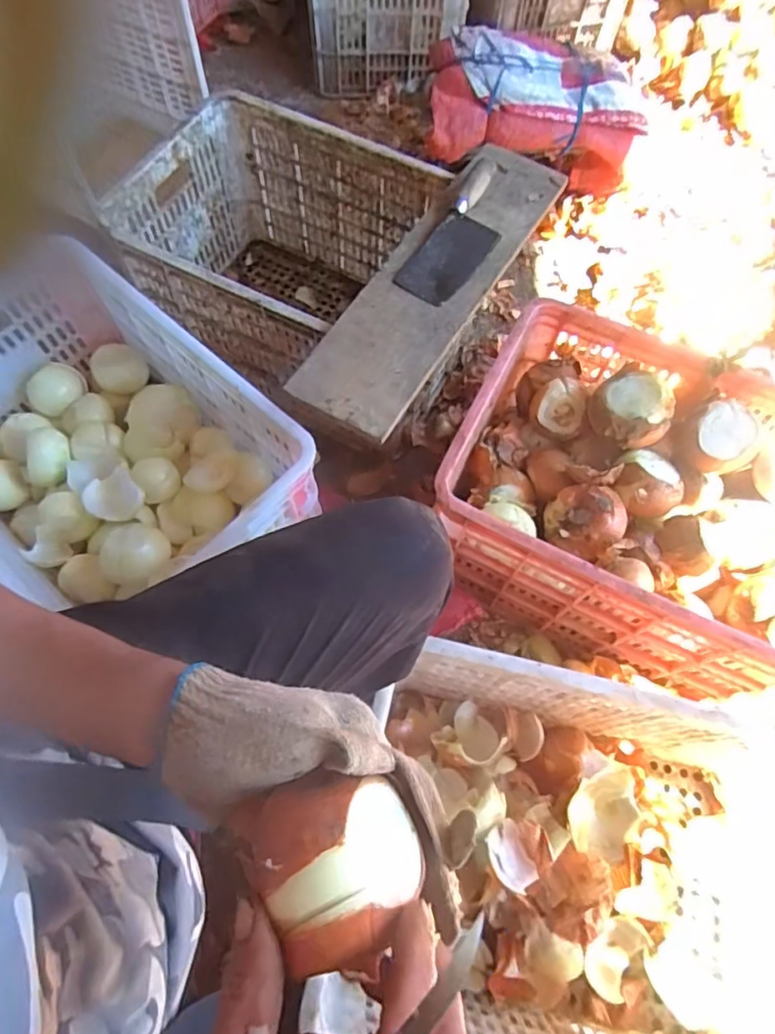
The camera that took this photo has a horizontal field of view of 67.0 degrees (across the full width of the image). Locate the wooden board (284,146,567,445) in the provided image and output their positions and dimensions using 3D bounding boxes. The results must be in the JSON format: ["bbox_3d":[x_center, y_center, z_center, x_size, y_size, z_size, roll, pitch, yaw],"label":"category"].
[{"bbox_3d":[0.060,-0.302,0.751,0.142,0.025,0.464,32,76,6],"label":"wooden board"}]

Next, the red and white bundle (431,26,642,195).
[{"bbox_3d":[0.253,-0.713,1.041,0.363,0.183,0.215,-3,67,-2],"label":"red and white bundle"}]

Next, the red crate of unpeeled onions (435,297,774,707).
[{"bbox_3d":[0.326,-0.024,0.792,0.457,0.238,0.375,26,69,9],"label":"red crate of unpeeled onions"}]

